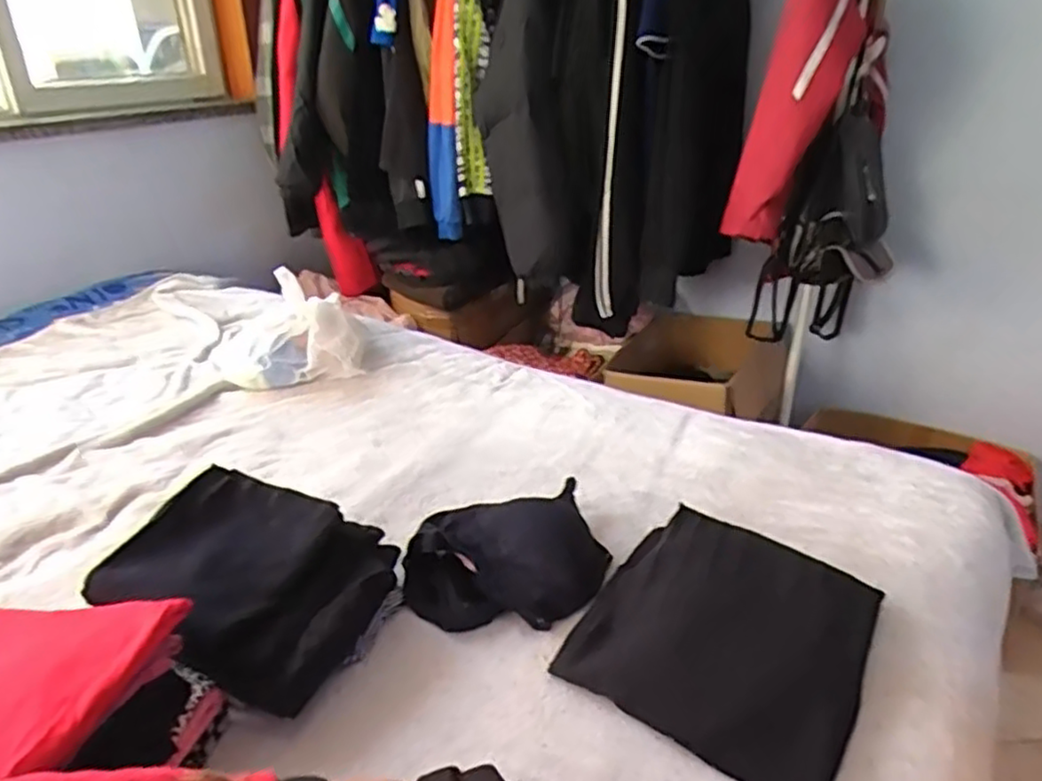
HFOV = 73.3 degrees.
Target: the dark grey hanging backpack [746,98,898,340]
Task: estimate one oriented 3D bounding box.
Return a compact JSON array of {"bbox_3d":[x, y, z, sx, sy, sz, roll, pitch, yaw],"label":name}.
[{"bbox_3d":[0.603,-0.300,1.384,0.234,0.435,0.186,12,30,25],"label":"dark grey hanging backpack"}]

